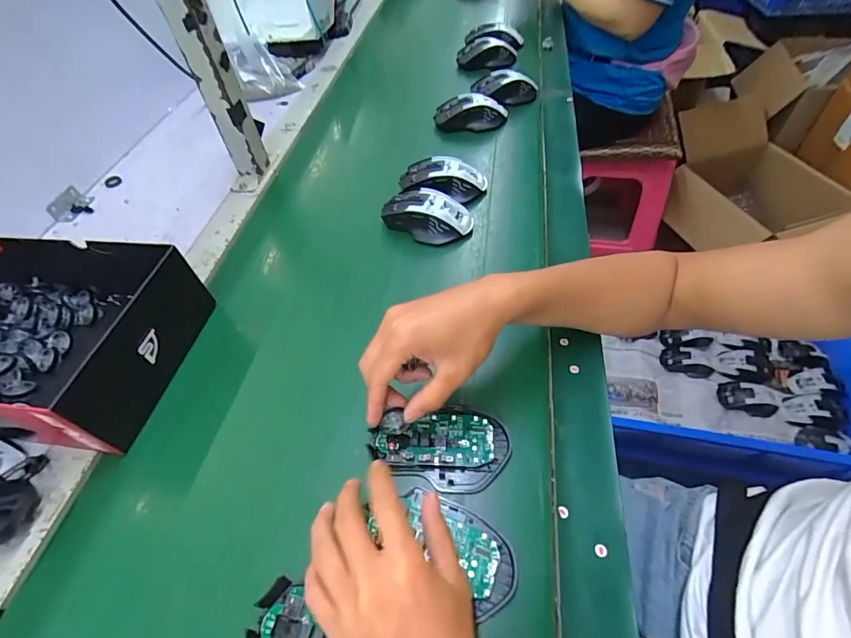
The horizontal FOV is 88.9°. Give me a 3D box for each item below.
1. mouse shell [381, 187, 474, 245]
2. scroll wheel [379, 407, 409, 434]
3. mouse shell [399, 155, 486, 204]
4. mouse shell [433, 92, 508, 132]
[{"bbox_3d":[0.002,-0.131,0.546,0.111,0.038,0.068,23,57,22],"label":"mouse shell"},{"bbox_3d":[-0.026,0.084,0.351,0.023,0.024,0.007,17,13,3],"label":"scroll wheel"},{"bbox_3d":[0.024,-0.184,0.583,0.114,0.042,0.066,-3,51,4],"label":"mouse shell"},{"bbox_3d":[0.073,-0.331,0.696,0.119,0.040,0.059,-4,51,3],"label":"mouse shell"}]

